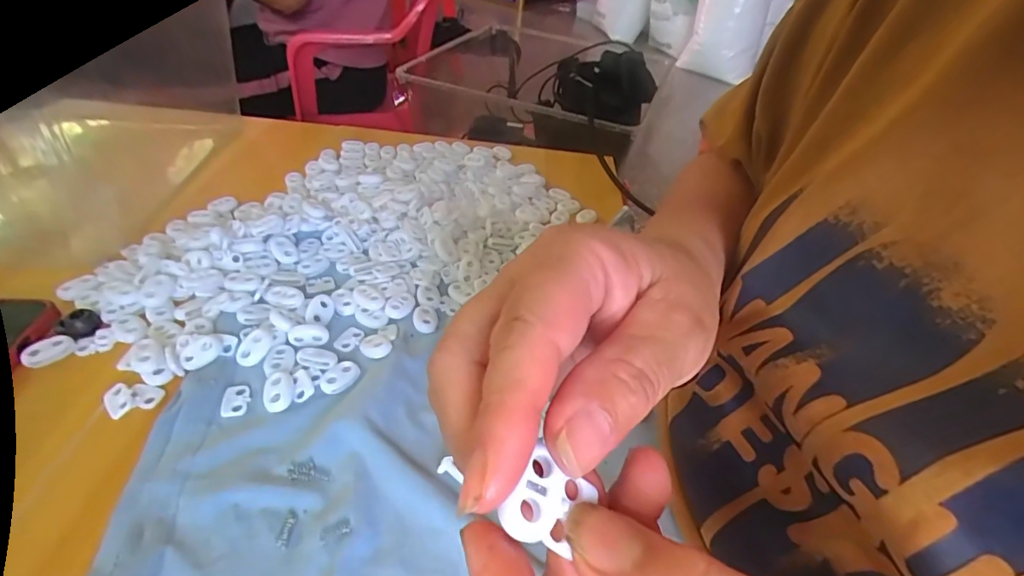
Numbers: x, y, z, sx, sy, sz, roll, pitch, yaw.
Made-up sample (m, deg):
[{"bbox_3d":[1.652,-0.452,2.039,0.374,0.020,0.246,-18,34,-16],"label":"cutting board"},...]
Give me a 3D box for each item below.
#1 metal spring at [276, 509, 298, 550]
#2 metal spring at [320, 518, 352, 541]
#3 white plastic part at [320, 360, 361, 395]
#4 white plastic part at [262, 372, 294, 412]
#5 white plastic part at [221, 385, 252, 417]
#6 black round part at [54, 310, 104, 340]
[{"bbox_3d":[-0.096,0.101,0.205,0.005,0.004,0.016,6,42,-2],"label":"metal spring"},{"bbox_3d":[-0.075,0.103,0.204,0.013,0.004,0.007,-9,44,-18],"label":"metal spring"},{"bbox_3d":[-0.095,0.047,0.264,0.016,0.004,0.021,35,48,28],"label":"white plastic part"},{"bbox_3d":[-0.124,0.054,0.255,0.015,0.006,0.022,-13,45,-22],"label":"white plastic part"},{"bbox_3d":[-0.144,0.057,0.250,0.013,0.004,0.019,-9,43,-18],"label":"white plastic part"},{"bbox_3d":[-0.246,0.019,0.273,0.018,0.008,0.018,4,42,-4],"label":"black round part"}]

